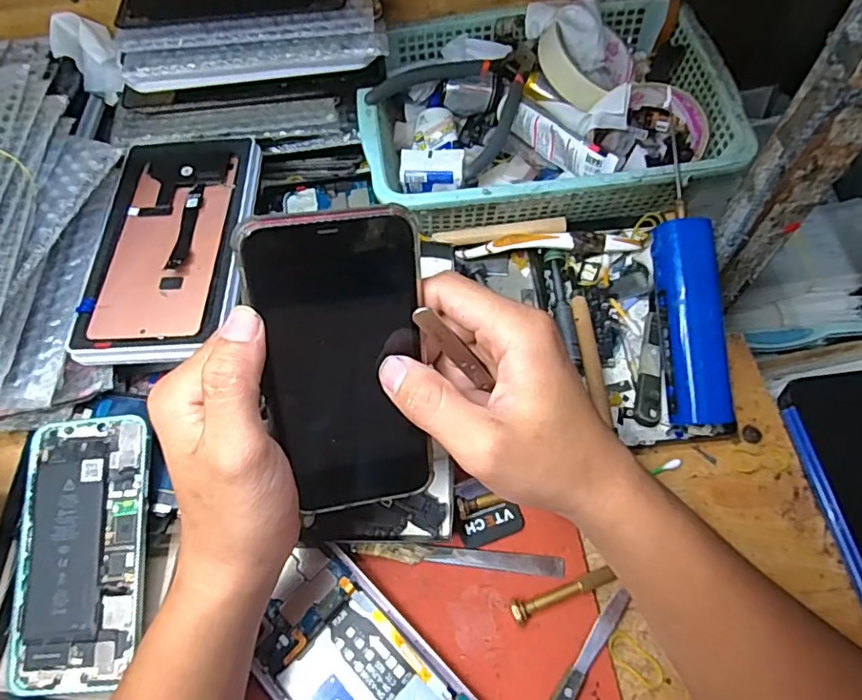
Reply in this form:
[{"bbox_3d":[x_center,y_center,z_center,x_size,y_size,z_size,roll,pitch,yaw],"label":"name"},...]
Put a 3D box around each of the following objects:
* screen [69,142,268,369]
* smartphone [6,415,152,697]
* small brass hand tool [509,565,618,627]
[{"bbox_3d":[-0.179,-0.076,0.391,0.099,0.011,0.179,-2,64,3],"label":"screen"},{"bbox_3d":[-0.205,0.115,0.332,0.074,0.004,0.152,-5,74,3],"label":"smartphone"},{"bbox_3d":[0.075,0.141,0.325,0.061,0.011,0.012,-21,64,-7],"label":"small brass hand tool"}]

